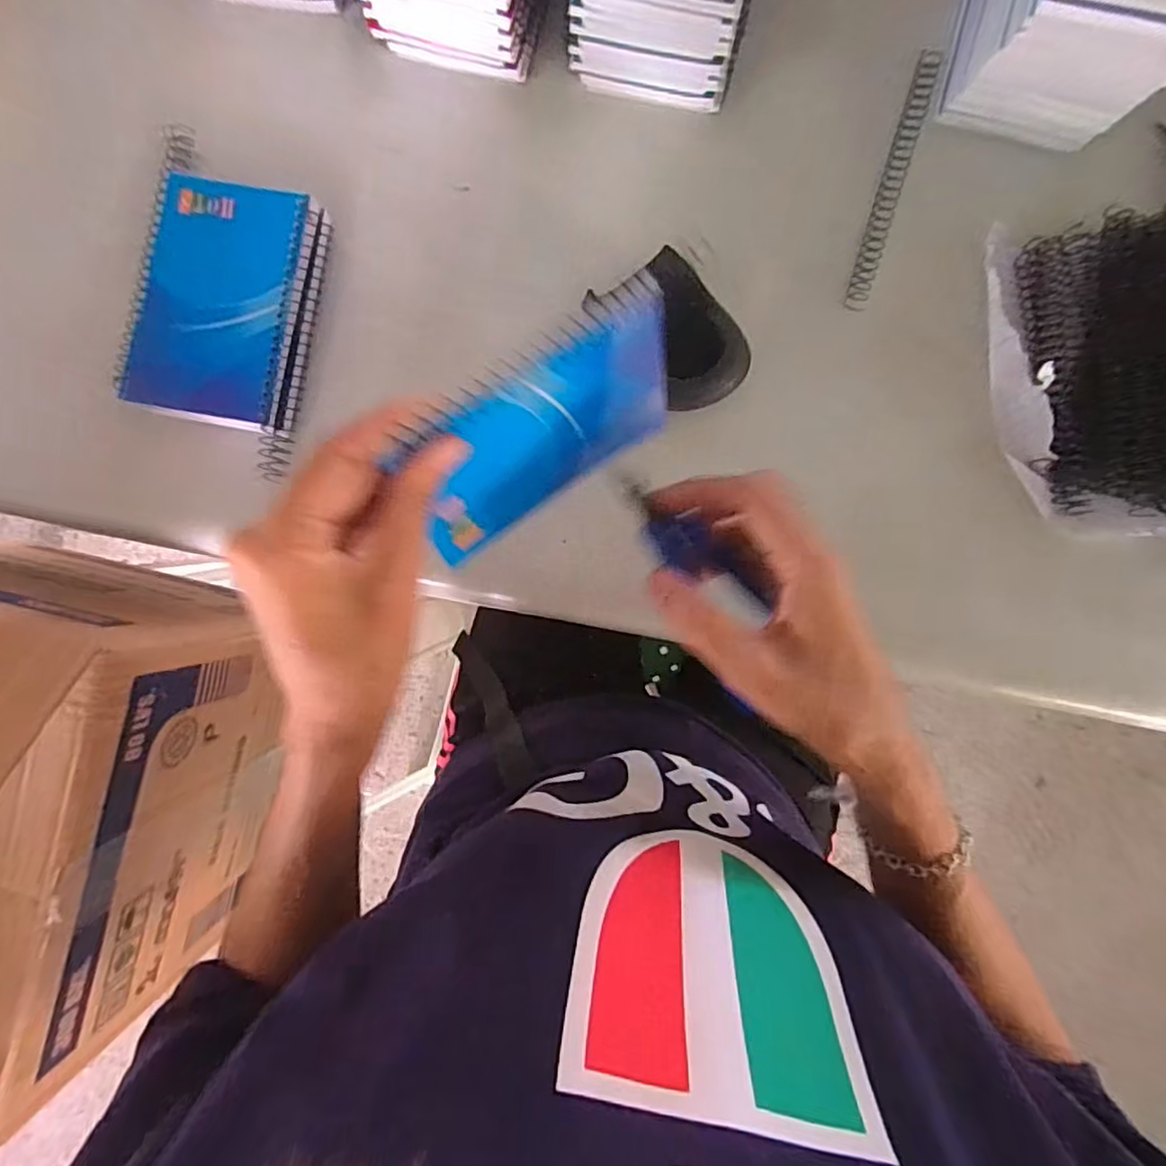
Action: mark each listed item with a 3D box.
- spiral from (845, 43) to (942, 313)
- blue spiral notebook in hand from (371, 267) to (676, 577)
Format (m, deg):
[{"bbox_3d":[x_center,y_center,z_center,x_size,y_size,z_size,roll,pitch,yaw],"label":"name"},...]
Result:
[{"bbox_3d":[0.179,-0.231,0.362,0.013,0.013,0.151,17,89,2],"label":"spiral"},{"bbox_3d":[-0.015,-0.065,0.271,0.126,0.082,0.010,-33,59,-8],"label":"blue spiral notebook in hand"}]

